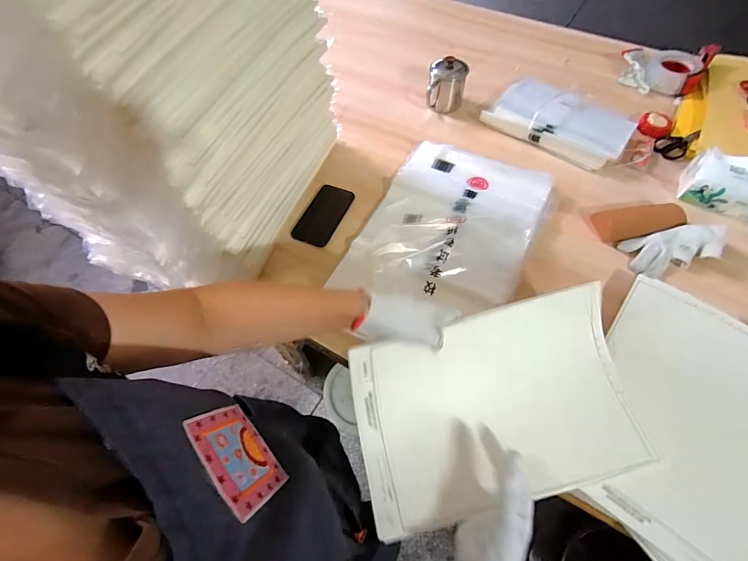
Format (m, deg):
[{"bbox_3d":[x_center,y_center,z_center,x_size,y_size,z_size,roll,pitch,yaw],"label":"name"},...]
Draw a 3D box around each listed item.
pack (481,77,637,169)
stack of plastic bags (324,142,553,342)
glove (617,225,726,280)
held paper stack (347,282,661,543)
[{"bbox_3d":[0.426,-0.375,0.841,0.300,0.040,0.192,33,64,18],"label":"pack"},{"bbox_3d":[0.142,-0.110,0.699,0.297,0.058,0.394,25,62,15],"label":"stack of plastic bags"},{"bbox_3d":[0.540,-0.056,0.659,0.158,0.031,0.077,-18,59,9],"label":"glove"},{"bbox_3d":[0.159,0.142,0.469,0.369,0.092,0.267,-12,72,-4],"label":"held paper stack"}]

